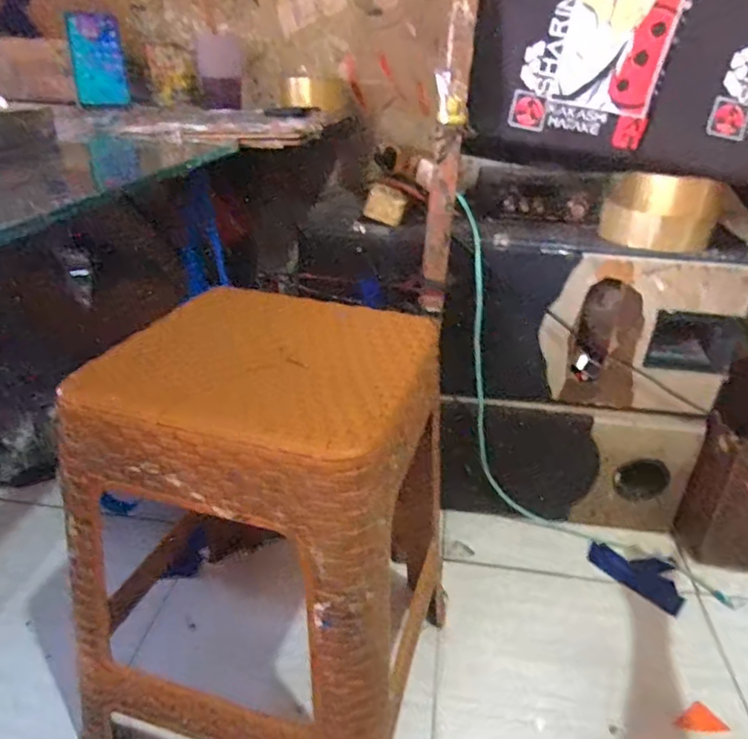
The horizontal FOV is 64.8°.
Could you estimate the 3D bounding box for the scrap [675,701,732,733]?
[{"bbox_3d":[0.411,0.441,0.748,0.069,0.008,0.034,-1,29,-6],"label":"scrap"}]

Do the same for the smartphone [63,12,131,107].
[{"bbox_3d":[-0.432,-0.485,0.924,0.077,0.150,0.010,-11,-2,-15],"label":"smartphone"}]

